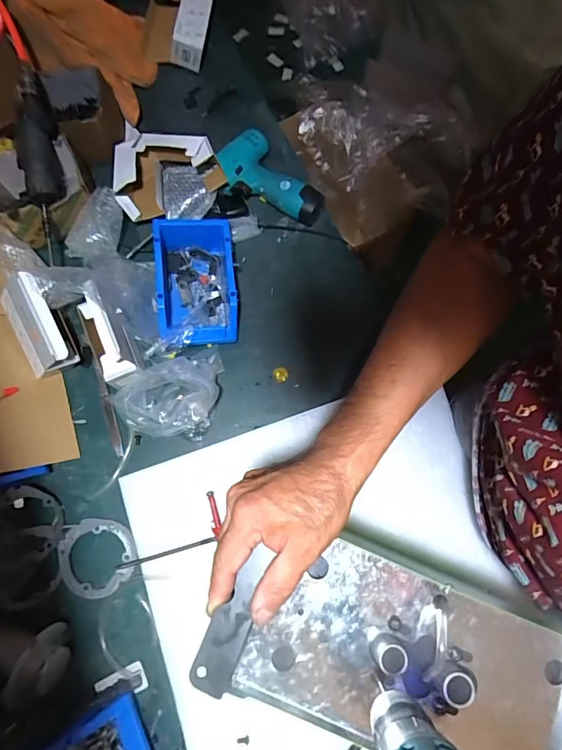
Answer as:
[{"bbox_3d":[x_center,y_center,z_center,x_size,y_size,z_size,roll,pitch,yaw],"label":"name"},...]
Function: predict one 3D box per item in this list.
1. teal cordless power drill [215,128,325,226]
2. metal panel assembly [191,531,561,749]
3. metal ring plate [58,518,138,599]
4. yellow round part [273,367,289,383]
[{"bbox_3d":[-0.022,-0.317,0.748,0.110,0.061,0.189,-42,79,-8],"label":"teal cordless power drill"},{"bbox_3d":[0.122,0.242,0.364,0.321,0.046,0.147,16,77,4],"label":"metal panel assembly"},{"bbox_3d":[-0.261,0.256,0.628,0.104,0.006,0.105,0,77,1],"label":"metal ring plate"},{"bbox_3d":[0.000,-0.001,0.690,0.024,0.010,0.025,0,77,1],"label":"yellow round part"}]

